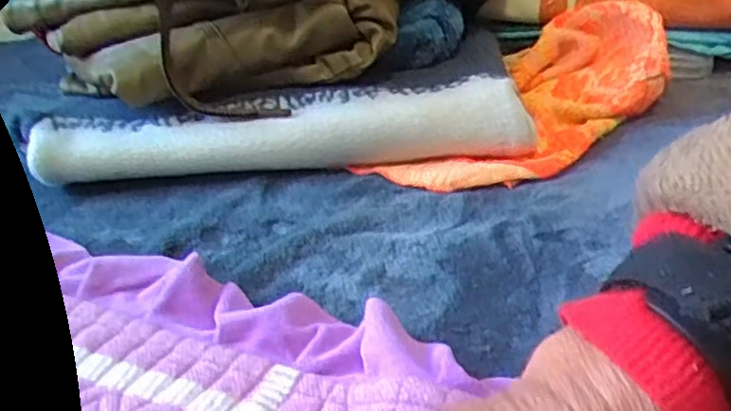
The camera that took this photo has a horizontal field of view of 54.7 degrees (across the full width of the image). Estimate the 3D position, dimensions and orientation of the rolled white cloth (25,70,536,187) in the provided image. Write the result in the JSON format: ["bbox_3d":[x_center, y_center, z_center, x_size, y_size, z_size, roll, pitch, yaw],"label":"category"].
[{"bbox_3d":[-0.062,-0.049,0.507,0.341,0.048,0.042,-1,30,0],"label":"rolled white cloth"}]

